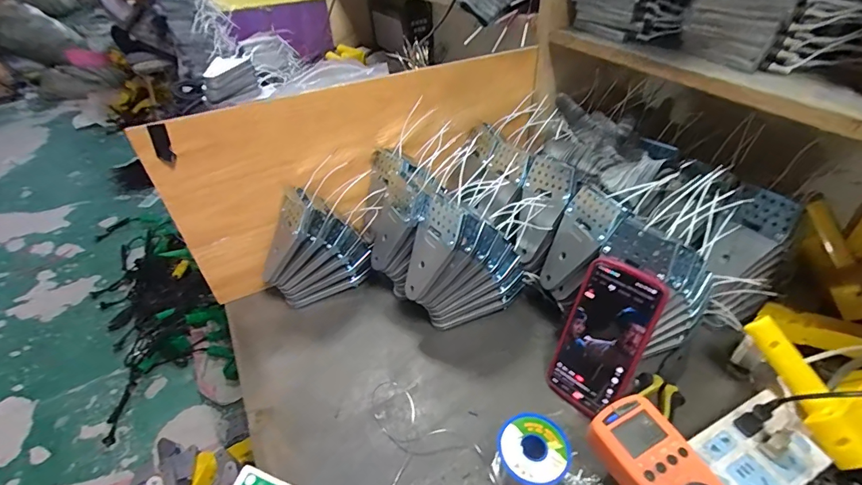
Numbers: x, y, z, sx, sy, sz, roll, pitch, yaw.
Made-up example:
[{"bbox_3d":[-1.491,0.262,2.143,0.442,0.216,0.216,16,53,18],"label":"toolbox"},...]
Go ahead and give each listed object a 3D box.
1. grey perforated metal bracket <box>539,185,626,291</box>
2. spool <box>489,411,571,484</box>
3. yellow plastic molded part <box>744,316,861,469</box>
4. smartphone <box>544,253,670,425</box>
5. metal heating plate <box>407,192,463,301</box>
[{"bbox_3d":[0.171,0.003,0.500,0.011,0.133,0.069,10,35,-24],"label":"grey perforated metal bracket"},{"bbox_3d":[0.097,0.211,0.401,0.066,0.060,0.062,-34,48,-28],"label":"spool"},{"bbox_3d":[0.406,0.139,0.429,0.106,0.042,0.144,-18,66,-14],"label":"yellow plastic molded part"},{"bbox_3d":[0.184,0.106,0.448,0.081,0.170,0.013,29,22,34],"label":"smartphone"},{"bbox_3d":[-0.002,0.012,0.501,0.009,0.129,0.064,5,27,-43],"label":"metal heating plate"}]

